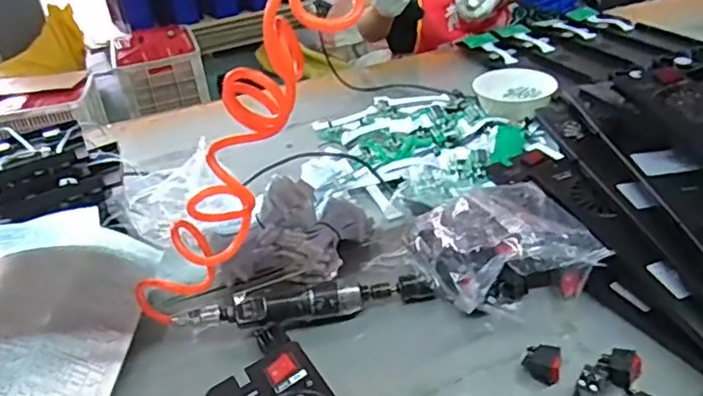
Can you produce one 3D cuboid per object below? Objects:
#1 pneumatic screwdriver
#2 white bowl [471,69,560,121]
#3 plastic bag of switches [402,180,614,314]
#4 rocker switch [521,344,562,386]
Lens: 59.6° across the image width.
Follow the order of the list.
[{"bbox_3d":[-0.047,0.122,0.689,0.281,0.045,0.033,-10,32,-6],"label":"pneumatic screwdriver"},{"bbox_3d":[0.288,-0.190,1.111,0.131,0.052,0.131,-4,32,3],"label":"white bowl"},{"bbox_3d":[0.161,0.048,0.700,0.167,0.100,0.200,-18,34,-18],"label":"plastic bag of switches"},{"bbox_3d":[0.188,0.163,0.606,0.035,0.021,0.034,6,34,18],"label":"rocker switch"}]

